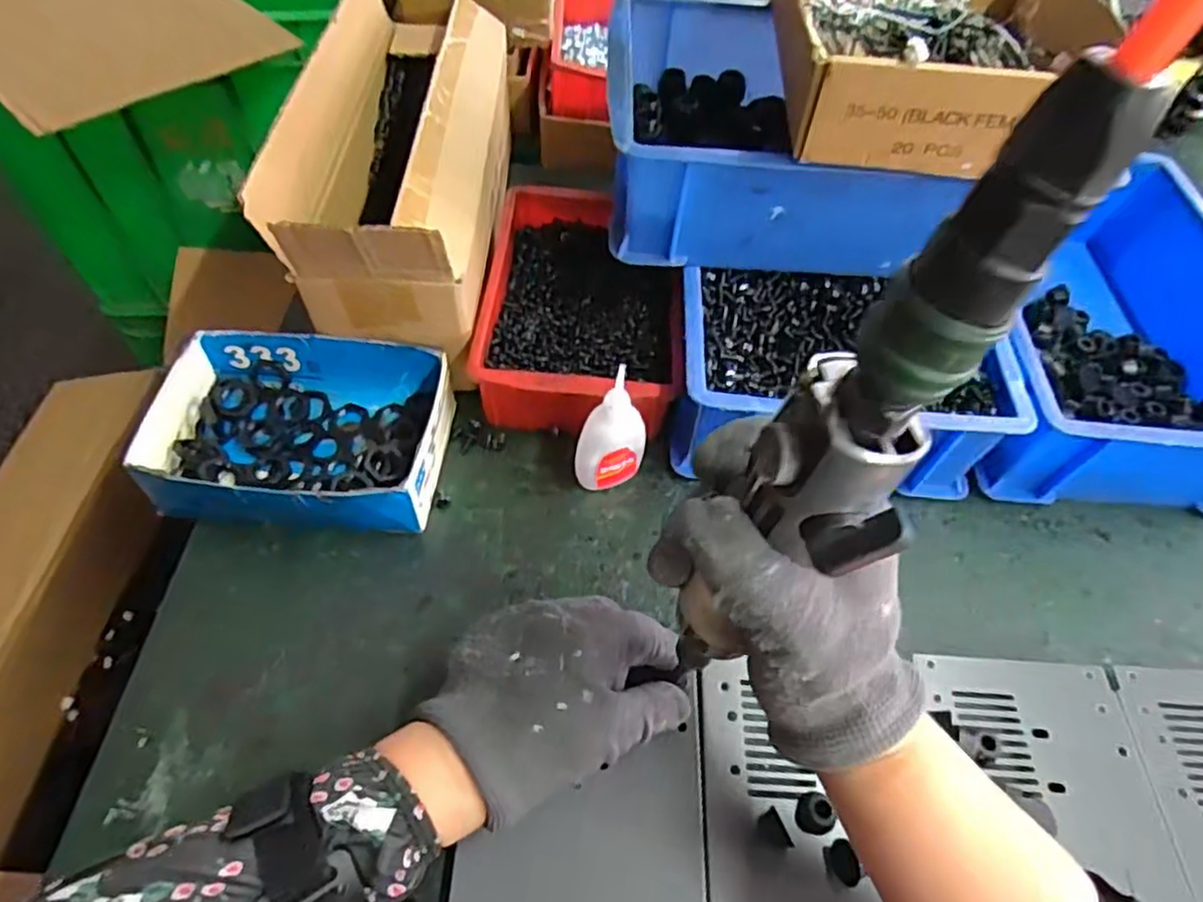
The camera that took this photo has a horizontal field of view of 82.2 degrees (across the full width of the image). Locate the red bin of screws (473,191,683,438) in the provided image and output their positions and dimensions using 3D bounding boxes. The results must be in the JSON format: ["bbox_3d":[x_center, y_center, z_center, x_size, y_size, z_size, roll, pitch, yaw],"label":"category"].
[{"bbox_3d":[-0.015,-0.102,0.490,0.126,0.061,0.225,5,54,-2],"label":"red bin of screws"}]

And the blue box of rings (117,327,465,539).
[{"bbox_3d":[-0.178,-0.011,0.419,0.161,0.051,0.118,5,54,-2],"label":"blue box of rings"}]

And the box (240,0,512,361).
[{"bbox_3d":[-0.136,-0.222,0.497,0.120,0.097,0.334,2,55,-3],"label":"box"}]

